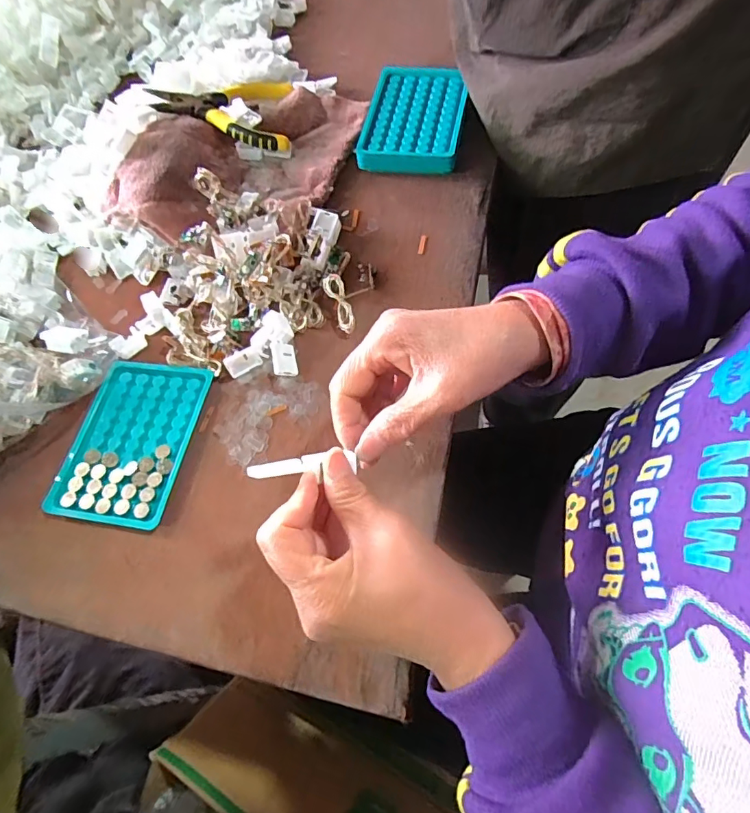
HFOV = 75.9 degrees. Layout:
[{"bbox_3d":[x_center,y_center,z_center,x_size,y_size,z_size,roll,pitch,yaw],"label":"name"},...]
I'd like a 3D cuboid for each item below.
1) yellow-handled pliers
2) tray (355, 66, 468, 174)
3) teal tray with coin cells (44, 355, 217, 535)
[{"bbox_3d":[-0.159,-0.314,0.509,0.146,0.043,0.093,2,65,9],"label":"yellow-handled pliers"},{"bbox_3d":[0.040,-0.291,0.489,0.095,0.029,0.127,8,68,11],"label":"tray"},{"bbox_3d":[-0.194,0.025,0.379,0.099,0.014,0.130,7,68,11],"label":"teal tray with coin cells"}]

